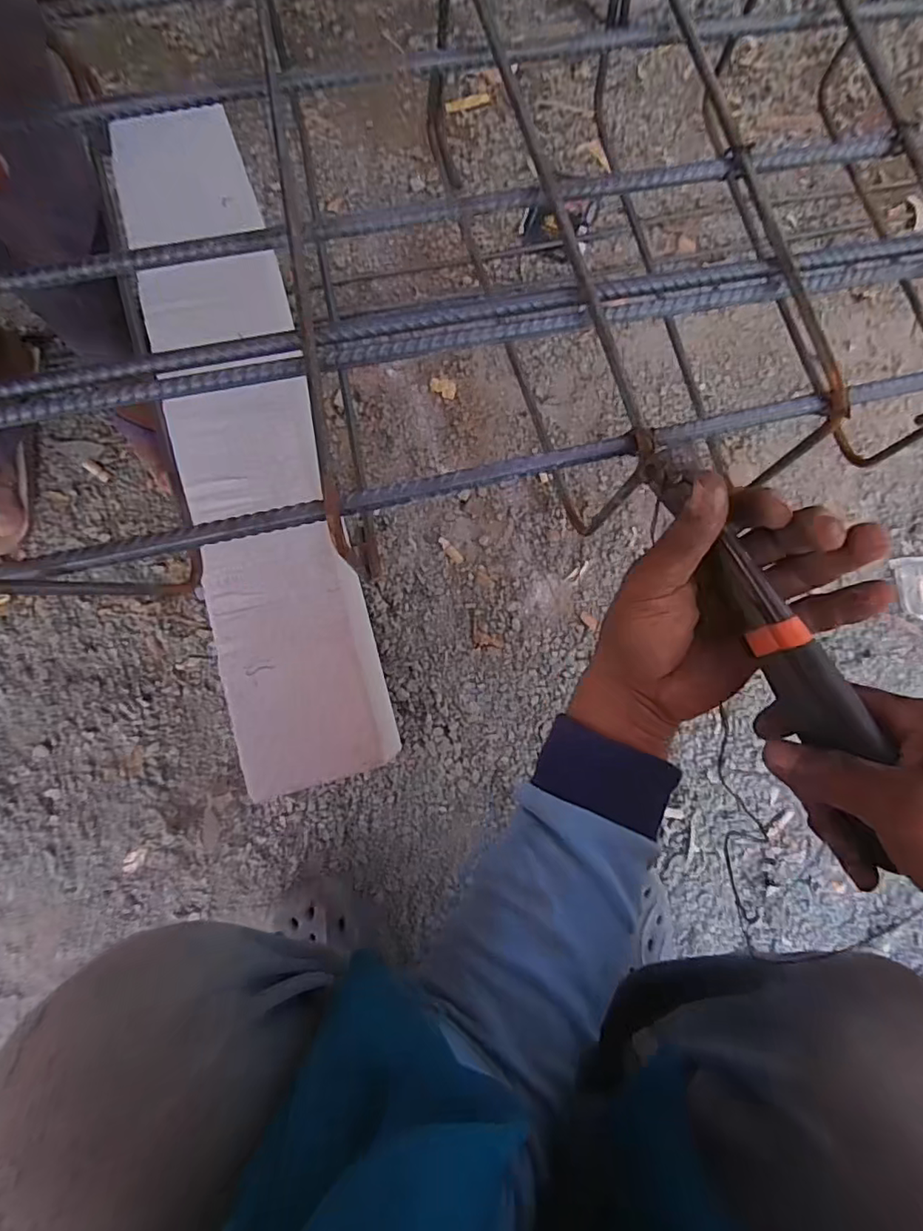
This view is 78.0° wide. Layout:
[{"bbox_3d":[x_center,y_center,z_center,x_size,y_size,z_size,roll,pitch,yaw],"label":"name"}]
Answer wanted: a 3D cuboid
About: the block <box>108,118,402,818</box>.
[{"bbox_3d":[-0.168,-0.140,0.449,0.108,0.042,0.539,-15,81,-7],"label":"block"}]

